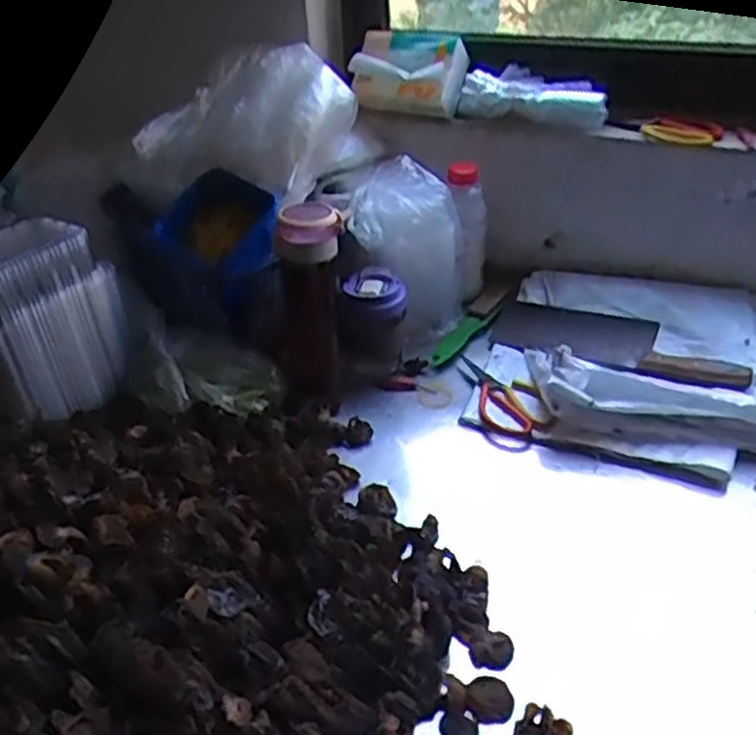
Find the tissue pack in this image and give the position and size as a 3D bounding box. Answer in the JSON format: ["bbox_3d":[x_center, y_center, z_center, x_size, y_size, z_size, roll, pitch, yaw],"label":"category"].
[{"bbox_3d":[0.040,-0.397,1.026,0.150,0.092,0.068,15,40,23],"label":"tissue pack"}]

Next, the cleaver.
[{"bbox_3d":[0.306,-0.030,0.974,0.312,0.022,0.103,14,40,22],"label":"cleaver"}]

